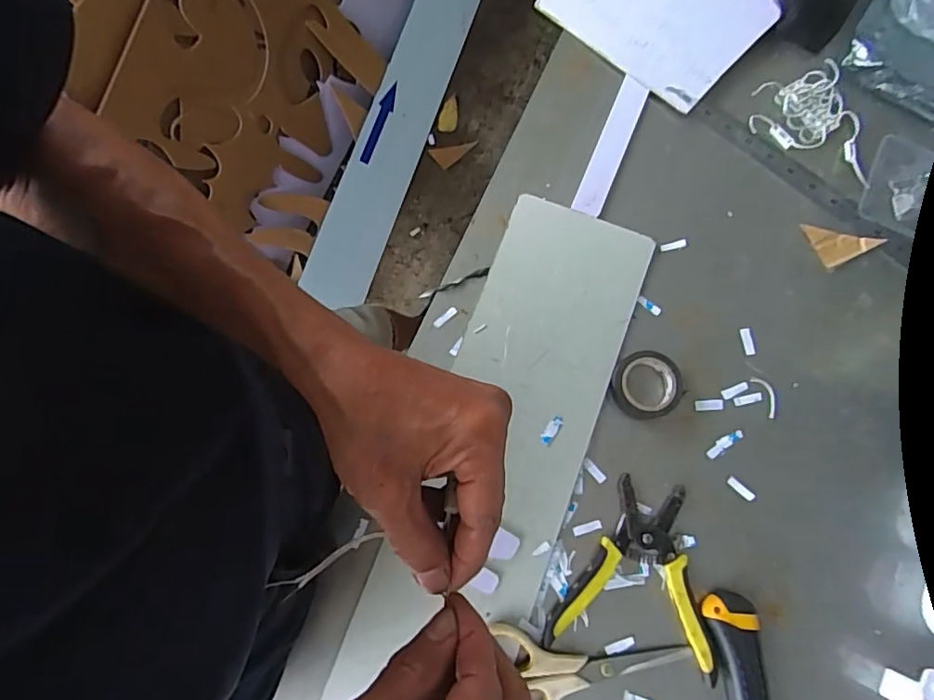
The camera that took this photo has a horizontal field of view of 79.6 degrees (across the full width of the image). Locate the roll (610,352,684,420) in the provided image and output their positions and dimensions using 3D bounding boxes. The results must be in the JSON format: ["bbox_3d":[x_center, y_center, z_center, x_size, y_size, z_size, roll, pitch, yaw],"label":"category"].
[{"bbox_3d":[0.161,0.032,0.504,0.059,0.019,0.058,0,78,0],"label":"roll"}]

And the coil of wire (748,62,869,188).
[{"bbox_3d":[0.352,-0.237,0.561,0.124,0.019,0.091,23,79,4],"label":"coil of wire"}]

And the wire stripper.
[{"bbox_3d":[0.145,0.186,0.475,0.136,0.013,0.145,9,78,2],"label":"wire stripper"}]

